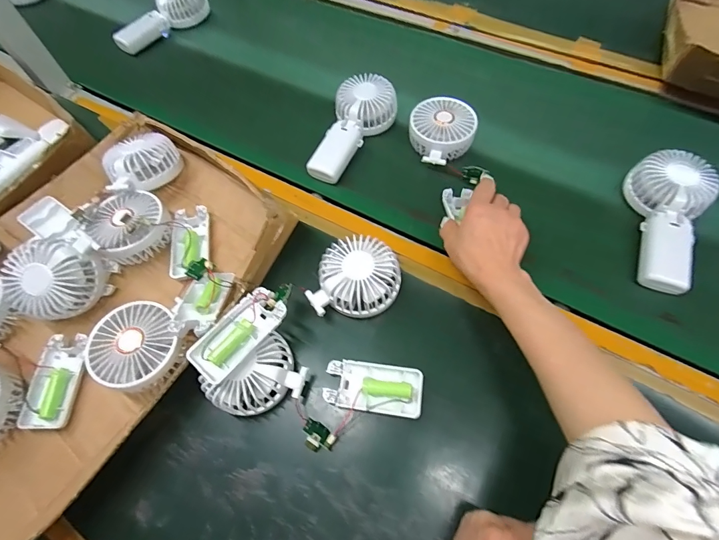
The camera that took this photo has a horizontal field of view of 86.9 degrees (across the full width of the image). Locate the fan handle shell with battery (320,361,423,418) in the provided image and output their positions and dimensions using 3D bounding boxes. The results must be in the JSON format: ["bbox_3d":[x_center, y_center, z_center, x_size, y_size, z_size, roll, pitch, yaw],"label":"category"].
[{"bbox_3d":[0.014,0.119,0.379,0.093,0.028,0.046,6,61,5],"label":"fan handle shell with battery"}]

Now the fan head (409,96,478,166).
[{"bbox_3d":[0.111,-0.184,0.515,0.085,0.041,0.101,6,61,5],"label":"fan head"}]

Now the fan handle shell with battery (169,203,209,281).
[{"bbox_3d":[-0.203,-0.032,0.453,0.043,0.018,0.094,-8,61,-3],"label":"fan handle shell with battery"}]

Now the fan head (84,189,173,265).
[{"bbox_3d":[-0.268,-0.055,0.442,0.083,0.043,0.084,-38,67,-17],"label":"fan head"}]

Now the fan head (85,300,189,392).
[{"bbox_3d":[-0.220,0.080,0.387,0.088,0.047,0.080,-1,61,1],"label":"fan head"}]

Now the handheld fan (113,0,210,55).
[{"bbox_3d":[-0.352,-0.454,0.682,0.057,0.060,0.186,38,69,20],"label":"handheld fan"}]

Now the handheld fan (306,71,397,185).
[{"bbox_3d":[-0.004,-0.189,0.526,0.087,0.057,0.176,14,62,9],"label":"handheld fan"}]

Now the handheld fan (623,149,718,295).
[{"bbox_3d":[0.351,-0.060,0.443,0.078,0.056,0.174,23,64,14],"label":"handheld fan"}]

